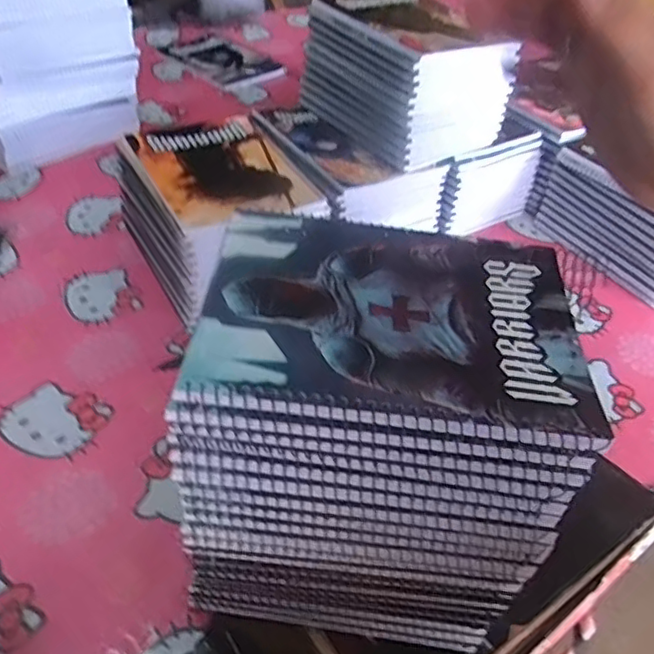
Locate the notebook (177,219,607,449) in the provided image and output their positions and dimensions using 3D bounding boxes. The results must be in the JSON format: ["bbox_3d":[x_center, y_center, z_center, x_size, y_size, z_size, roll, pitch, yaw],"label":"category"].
[{"bbox_3d":[0.036,-0.009,0.329,0.196,0.008,0.149,7,42,0],"label":"notebook"}]

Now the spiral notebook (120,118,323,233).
[{"bbox_3d":[-0.111,-0.167,0.649,0.145,0.009,0.183,-19,50,-25],"label":"spiral notebook"}]

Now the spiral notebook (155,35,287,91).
[{"bbox_3d":[-0.187,-0.485,1.129,0.149,0.014,0.224,-31,56,-33],"label":"spiral notebook"}]

